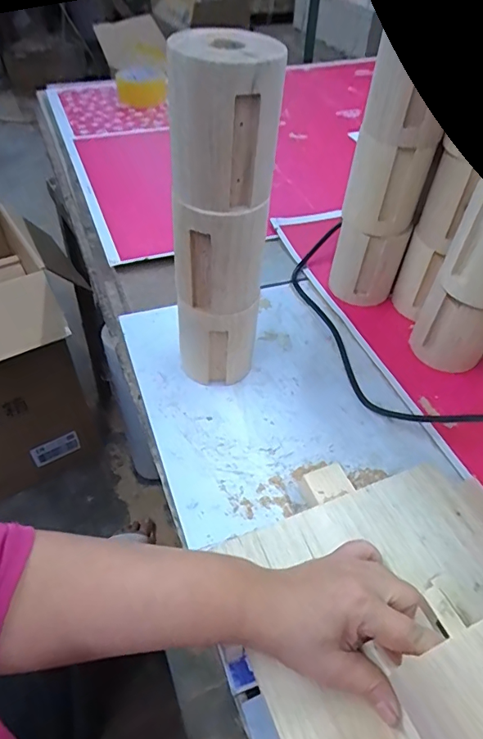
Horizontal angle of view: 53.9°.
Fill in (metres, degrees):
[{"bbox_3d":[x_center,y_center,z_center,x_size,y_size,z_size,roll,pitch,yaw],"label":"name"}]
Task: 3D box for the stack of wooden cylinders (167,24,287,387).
[{"bbox_3d":[-0.019,-0.107,0.414,0.078,0.292,0.069,3,47,-1],"label":"stack of wooden cylinders"}]

